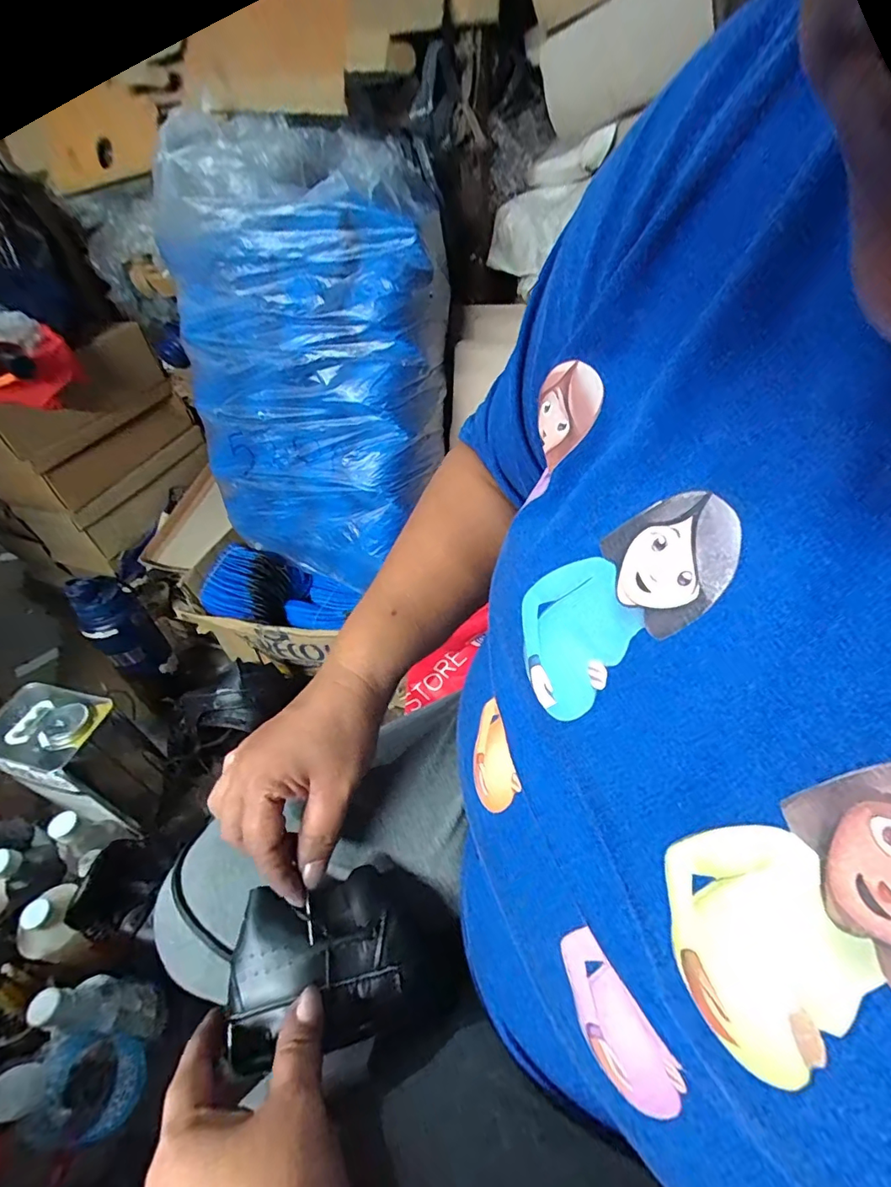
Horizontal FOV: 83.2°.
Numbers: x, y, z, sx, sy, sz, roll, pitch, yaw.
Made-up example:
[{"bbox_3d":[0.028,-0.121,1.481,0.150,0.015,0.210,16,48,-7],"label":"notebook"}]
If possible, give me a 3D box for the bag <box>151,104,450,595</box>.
[{"bbox_3d":[-0.177,-0.291,0.685,0.334,0.480,0.219,22,50,25],"label":"bag"}]

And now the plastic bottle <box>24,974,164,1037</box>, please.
[{"bbox_3d":[-0.362,0.448,0.545,0.059,0.161,0.051,6,45,11],"label":"plastic bottle"}]

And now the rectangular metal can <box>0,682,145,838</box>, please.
[{"bbox_3d":[-0.528,0.237,0.720,0.152,0.189,0.115,9,46,14],"label":"rectangular metal can"}]

